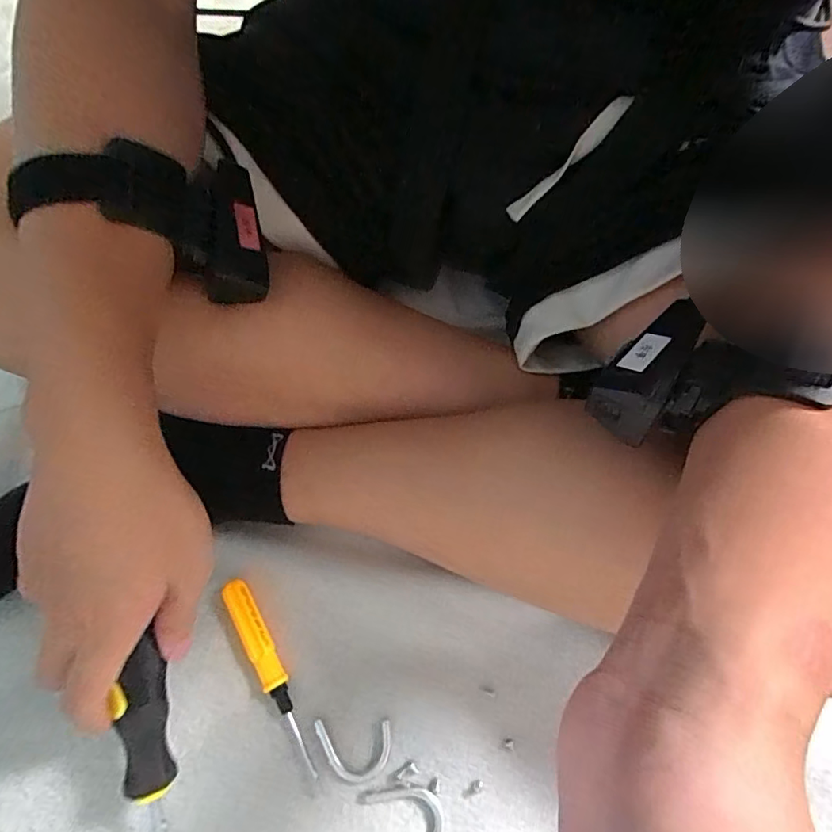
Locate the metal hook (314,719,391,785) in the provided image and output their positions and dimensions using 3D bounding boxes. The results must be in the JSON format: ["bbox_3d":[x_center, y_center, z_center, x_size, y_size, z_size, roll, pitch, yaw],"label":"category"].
[{"bbox_3d":[-0.037,0.193,0.292,0.043,0.004,0.031,0,68,-1],"label":"metal hook"}]

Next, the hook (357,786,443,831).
[{"bbox_3d":[-0.005,0.222,0.282,0.034,0.004,0.046,-35,73,-14],"label":"hook"}]

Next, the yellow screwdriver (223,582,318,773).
[{"bbox_3d":[-0.087,0.152,0.302,0.015,0.010,0.114,-26,71,-11],"label":"yellow screwdriver"}]

